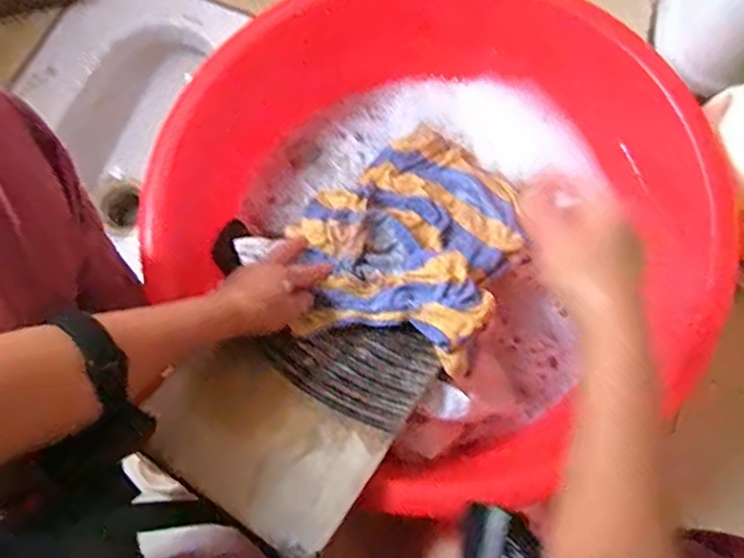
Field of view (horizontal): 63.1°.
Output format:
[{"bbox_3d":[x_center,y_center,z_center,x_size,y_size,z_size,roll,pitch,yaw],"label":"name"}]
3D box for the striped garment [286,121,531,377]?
[{"bbox_3d":[0.045,-0.049,0.666,0.226,0.070,0.317,28,51,9],"label":"striped garment"}]

